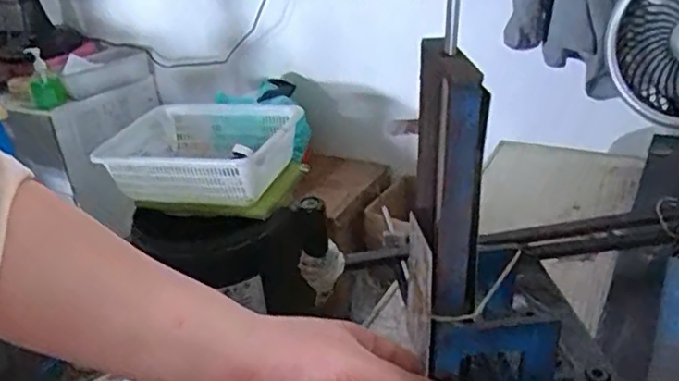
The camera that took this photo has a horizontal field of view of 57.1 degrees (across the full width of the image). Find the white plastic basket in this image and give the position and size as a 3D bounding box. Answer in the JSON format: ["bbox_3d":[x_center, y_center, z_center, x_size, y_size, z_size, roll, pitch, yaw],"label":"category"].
[{"bbox_3d":[-0.329,-0.093,1.463,0.432,0.121,0.303,6,30,23],"label":"white plastic basket"}]

